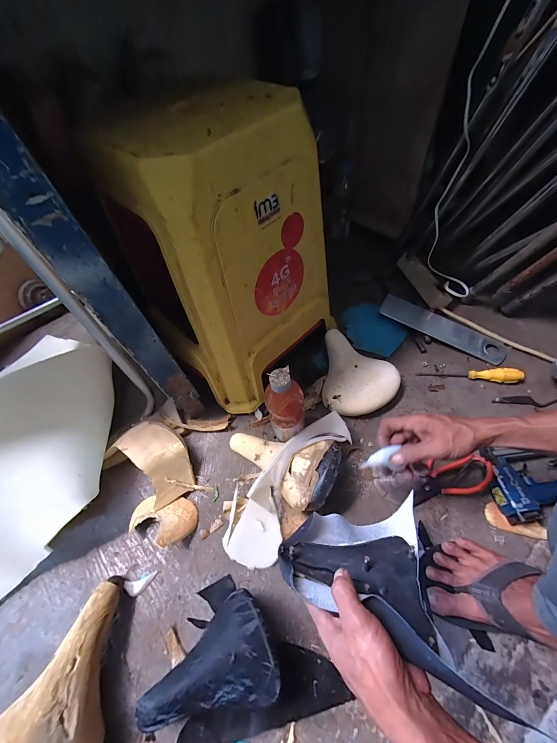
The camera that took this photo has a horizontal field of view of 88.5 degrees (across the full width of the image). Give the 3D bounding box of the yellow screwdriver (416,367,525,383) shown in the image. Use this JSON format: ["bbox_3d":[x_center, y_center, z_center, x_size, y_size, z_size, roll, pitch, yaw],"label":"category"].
[{"bbox_3d":[0.440,0.006,0.653,0.218,0.026,0.026,2,55,6],"label":"yellow screwdriver"}]

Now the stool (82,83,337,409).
[{"bbox_3d":[-0.078,-0.189,0.540,0.265,0.455,0.307,38,66,25],"label":"stool"}]

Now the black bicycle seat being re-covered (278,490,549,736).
[{"bbox_3d":[0.106,0.226,0.368,0.196,0.185,0.080,17,103,10],"label":"black bicycle seat being re-covered"}]

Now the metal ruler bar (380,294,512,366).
[{"bbox_3d":[0.415,-0.111,0.721,0.310,0.008,0.078,28,69,12],"label":"metal ruler bar"}]

